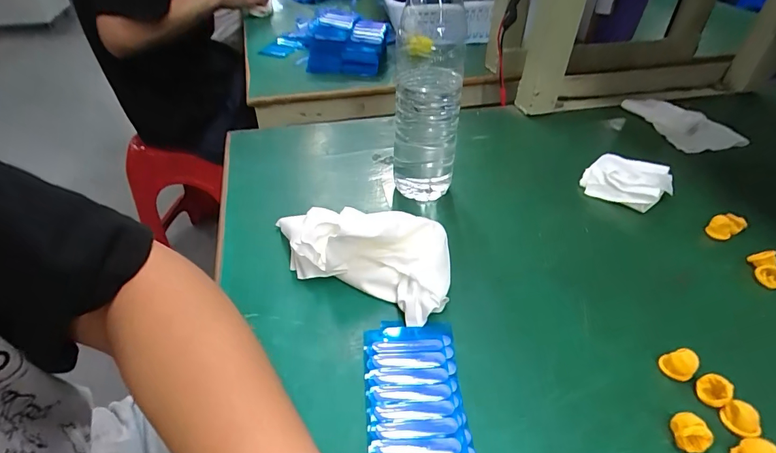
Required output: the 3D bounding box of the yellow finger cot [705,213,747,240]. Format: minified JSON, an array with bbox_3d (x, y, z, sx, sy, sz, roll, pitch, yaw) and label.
[{"bbox_3d":[0.334,-0.001,0.413,0.038,0.018,0.021,-20,45,-24],"label":"yellow finger cot"}]

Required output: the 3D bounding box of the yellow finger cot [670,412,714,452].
[{"bbox_3d":[0.187,0.128,0.260,0.016,0.020,0.021,-15,44,-19],"label":"yellow finger cot"}]

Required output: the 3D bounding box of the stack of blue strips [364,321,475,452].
[{"bbox_3d":[0.018,0.117,0.276,0.065,0.008,0.127,-1,41,-4],"label":"stack of blue strips"}]

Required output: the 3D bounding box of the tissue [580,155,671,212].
[{"bbox_3d":[0.261,-0.050,0.460,0.079,0.033,0.064,30,48,28],"label":"tissue"}]

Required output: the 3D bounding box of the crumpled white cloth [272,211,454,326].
[{"bbox_3d":[-0.024,0.013,0.359,0.167,0.054,0.089,18,43,17],"label":"crumpled white cloth"}]

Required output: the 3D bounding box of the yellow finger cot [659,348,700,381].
[{"bbox_3d":[0.206,0.097,0.298,0.014,0.020,0.020,-28,49,-30],"label":"yellow finger cot"}]

